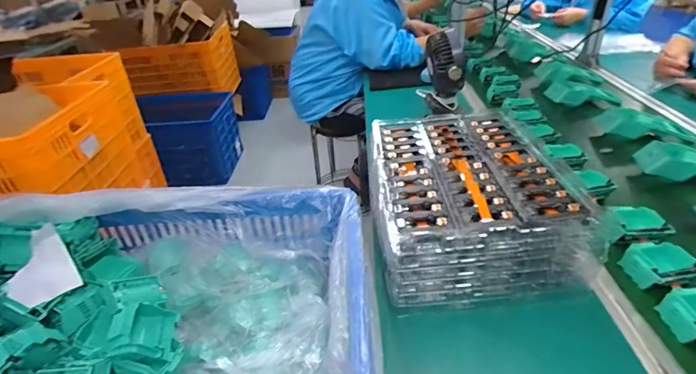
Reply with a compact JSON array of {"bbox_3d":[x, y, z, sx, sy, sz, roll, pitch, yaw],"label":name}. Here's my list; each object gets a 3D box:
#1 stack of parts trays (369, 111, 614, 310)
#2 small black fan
[{"bbox_3d":[0.189,0.010,0.670,0.277,0.128,0.370,-4,33,3],"label":"stack of parts trays"},{"bbox_3d":[0.229,-0.268,0.999,0.092,0.203,0.148,-4,33,3],"label":"small black fan"}]

